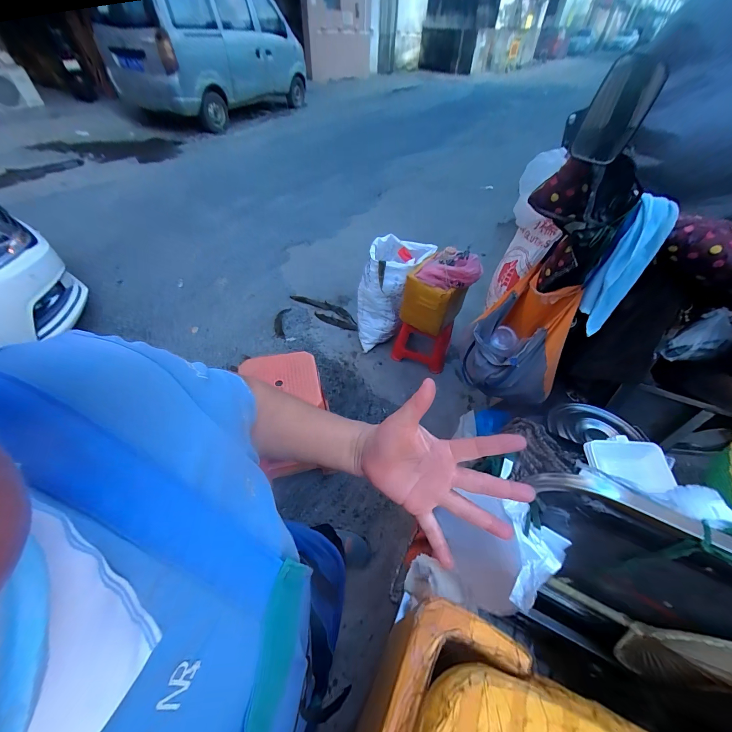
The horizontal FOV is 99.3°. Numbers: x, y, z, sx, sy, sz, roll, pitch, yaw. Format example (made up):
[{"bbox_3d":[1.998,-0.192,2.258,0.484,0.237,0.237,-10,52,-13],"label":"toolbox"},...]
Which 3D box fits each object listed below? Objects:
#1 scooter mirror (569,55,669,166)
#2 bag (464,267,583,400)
[{"bbox_3d":[0.669,-0.675,0.834,0.130,0.218,0.053,33,51,16],"label":"scooter mirror"},{"bbox_3d":[0.508,-0.082,1.027,0.300,0.371,0.212,15,49,11],"label":"bag"}]

